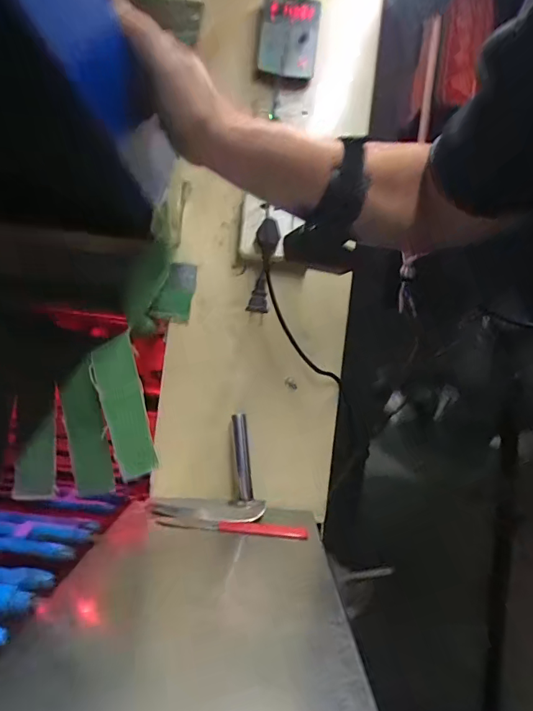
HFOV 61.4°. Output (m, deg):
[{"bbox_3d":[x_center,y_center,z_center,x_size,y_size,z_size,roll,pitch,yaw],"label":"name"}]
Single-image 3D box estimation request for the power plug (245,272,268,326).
[{"bbox_3d":[-0.009,-0.062,0.484,0.022,0.051,0.014,6,1,0],"label":"power plug"}]

